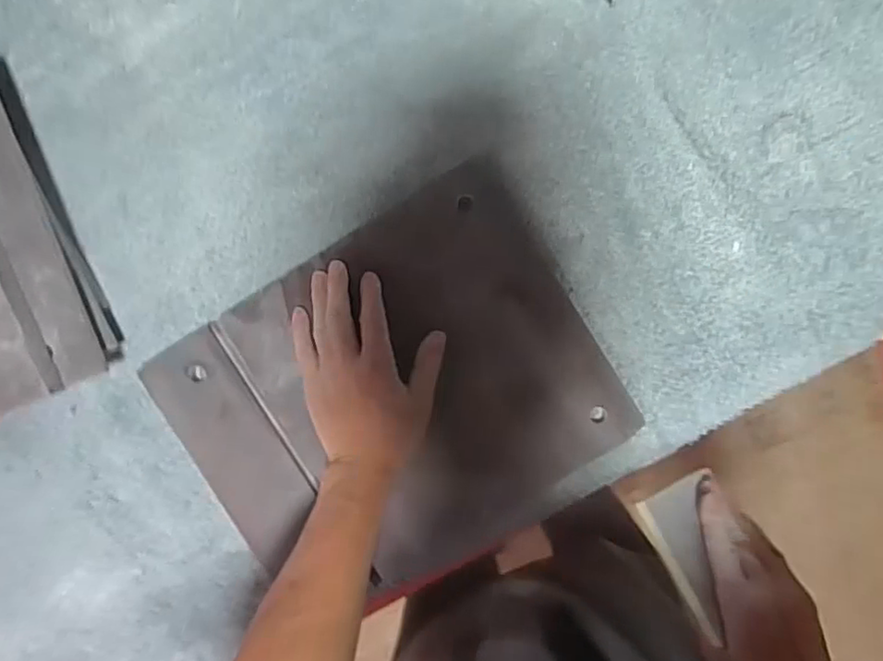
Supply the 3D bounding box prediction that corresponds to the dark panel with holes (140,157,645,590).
[{"bbox_3d":[-0.042,0.068,0.543,0.371,0.034,0.299,-31,93,4],"label":"dark panel with holes"}]

